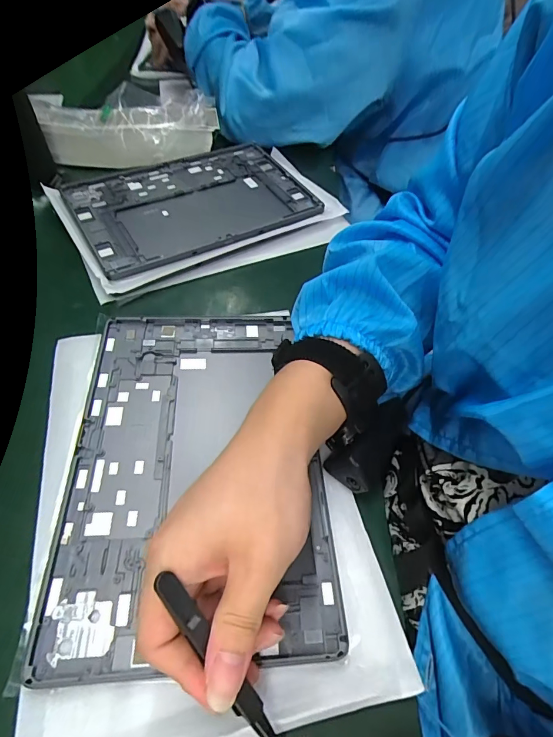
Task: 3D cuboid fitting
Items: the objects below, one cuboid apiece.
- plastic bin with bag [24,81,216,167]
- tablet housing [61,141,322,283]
[{"bbox_3d":[-0.187,-0.319,0.532,0.216,0.059,0.096,-13,55,-15],"label":"plastic bin with bag"},{"bbox_3d":[-0.097,-0.195,0.481,0.257,0.011,0.178,-24,58,-22],"label":"tablet housing"}]

